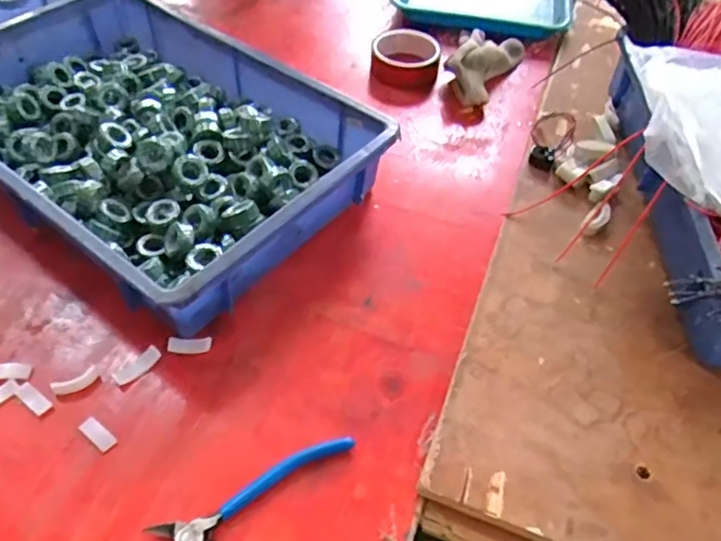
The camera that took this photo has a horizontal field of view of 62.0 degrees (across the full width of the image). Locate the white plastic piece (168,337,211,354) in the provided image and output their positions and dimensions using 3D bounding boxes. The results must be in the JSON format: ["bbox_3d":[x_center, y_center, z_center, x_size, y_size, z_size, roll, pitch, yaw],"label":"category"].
[{"bbox_3d":[-0.141,0.062,0.494,0.035,0.005,0.013,0,51,-4],"label":"white plastic piece"}]

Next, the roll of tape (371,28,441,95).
[{"bbox_3d":[0.057,-0.265,0.758,0.084,0.037,0.090,2,50,-2],"label":"roll of tape"}]

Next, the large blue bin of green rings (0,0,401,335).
[{"bbox_3d":[-0.217,-0.136,0.603,0.423,0.080,0.277,33,56,21],"label":"large blue bin of green rings"}]

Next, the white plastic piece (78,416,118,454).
[{"bbox_3d":[-0.193,0.119,0.441,0.031,0.004,0.014,35,56,22],"label":"white plastic piece"}]

